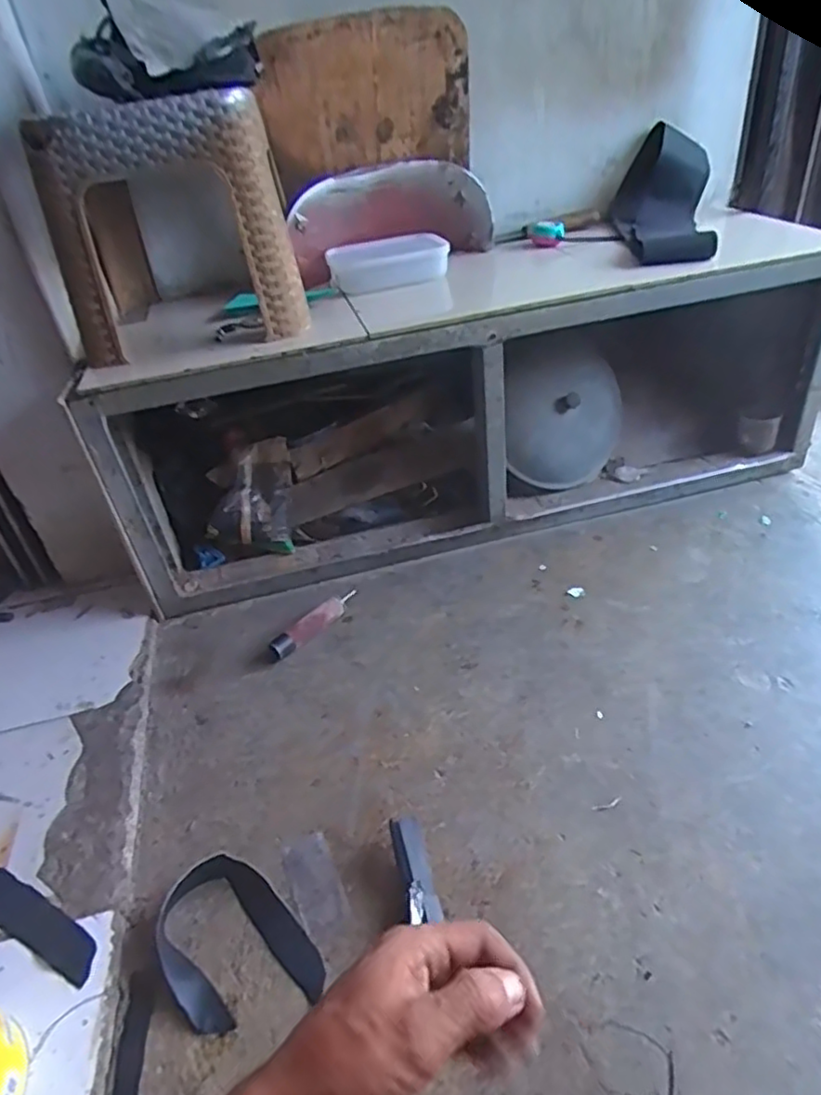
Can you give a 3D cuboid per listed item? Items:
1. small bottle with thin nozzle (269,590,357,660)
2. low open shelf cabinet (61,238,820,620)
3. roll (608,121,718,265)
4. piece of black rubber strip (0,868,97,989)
[{"bbox_3d":[-0.146,0.117,1.009,0.163,0.026,0.034,-33,43,-30],"label":"small bottle with thin nozzle"},{"bbox_3d":[0.102,-0.257,1.159,1.196,0.400,0.326,-13,36,-7],"label":"low open shelf cabinet"},{"bbox_3d":[0.479,-0.664,1.231,0.186,0.202,0.100,-1,37,10],"label":"roll"},{"bbox_3d":[-0.403,0.395,0.686,0.204,0.009,0.044,13,43,25],"label":"piece of black rubber strip"}]

